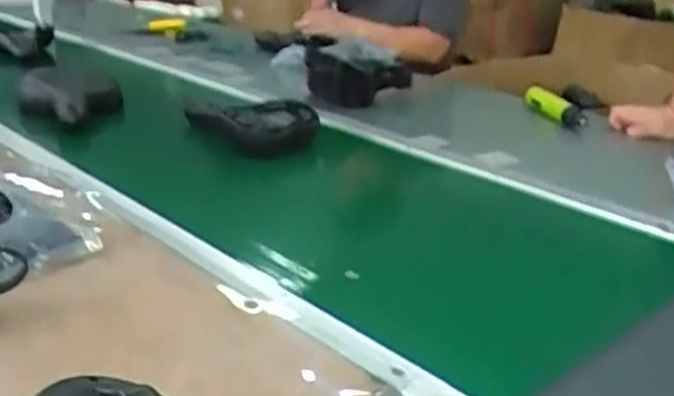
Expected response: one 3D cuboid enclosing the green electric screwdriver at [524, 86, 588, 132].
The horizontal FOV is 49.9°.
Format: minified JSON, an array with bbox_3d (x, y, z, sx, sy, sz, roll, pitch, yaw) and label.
[{"bbox_3d":[0.448,-0.187,1.505,0.152,0.054,0.049,34,31,17],"label":"green electric screwdriver"}]

